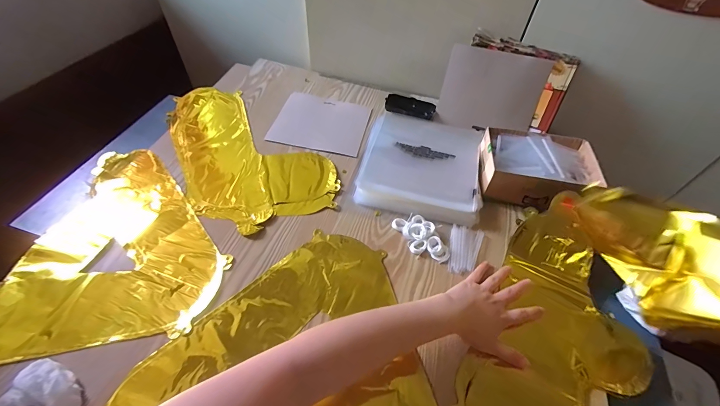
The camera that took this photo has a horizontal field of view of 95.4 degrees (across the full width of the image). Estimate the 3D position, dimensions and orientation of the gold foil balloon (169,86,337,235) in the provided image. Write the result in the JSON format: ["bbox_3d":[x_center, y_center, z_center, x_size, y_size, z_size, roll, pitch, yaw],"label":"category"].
[{"bbox_3d":[-0.234,-0.112,0.647,0.230,0.018,0.425,-25,57,-22],"label":"gold foil balloon"}]

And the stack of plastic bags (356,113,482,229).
[{"bbox_3d":[0.116,-0.080,0.624,0.212,0.032,0.254,11,51,5],"label":"stack of plastic bags"}]

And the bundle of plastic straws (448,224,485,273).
[{"bbox_3d":[0.167,0.073,0.520,0.049,0.007,0.087,17,52,10],"label":"bundle of plastic straws"}]

